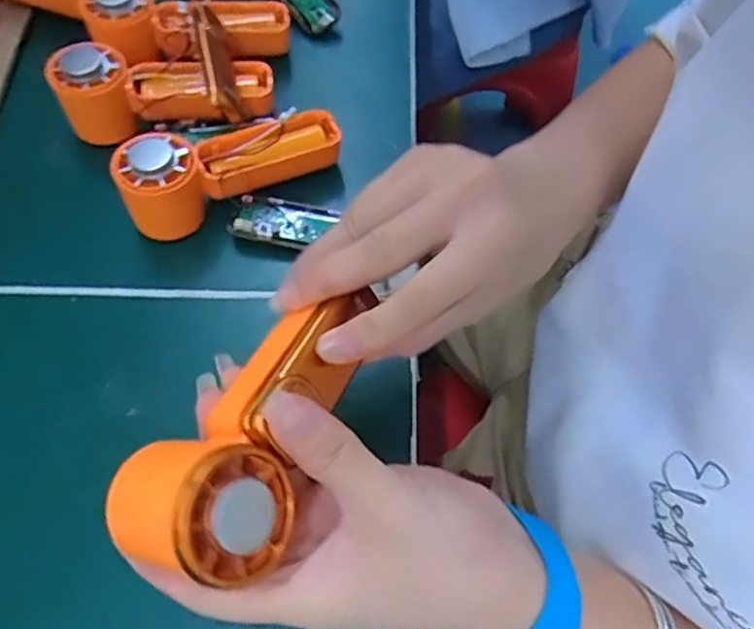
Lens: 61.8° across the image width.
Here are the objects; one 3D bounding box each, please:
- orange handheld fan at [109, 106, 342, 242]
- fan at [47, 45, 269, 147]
[{"bbox_3d":[-0.084,-0.089,0.370,0.131,0.051,0.043,-28,66,-14],"label":"orange handheld fan"},{"bbox_3d":[-0.132,-0.140,0.399,0.129,0.050,0.046,-7,62,-4],"label":"fan"}]

